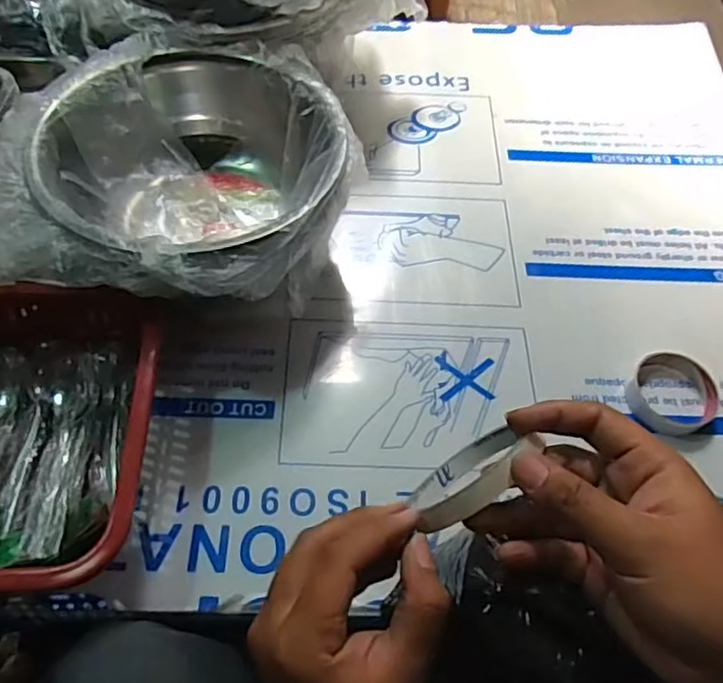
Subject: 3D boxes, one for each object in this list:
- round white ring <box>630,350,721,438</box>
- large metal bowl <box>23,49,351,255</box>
[{"bbox_3d":[0.302,0.050,0.598,0.084,0.025,0.080,2,61,-3],"label":"round white ring"},{"bbox_3d":[-0.157,-0.155,0.616,0.264,0.146,0.274,2,61,-3],"label":"large metal bowl"}]

